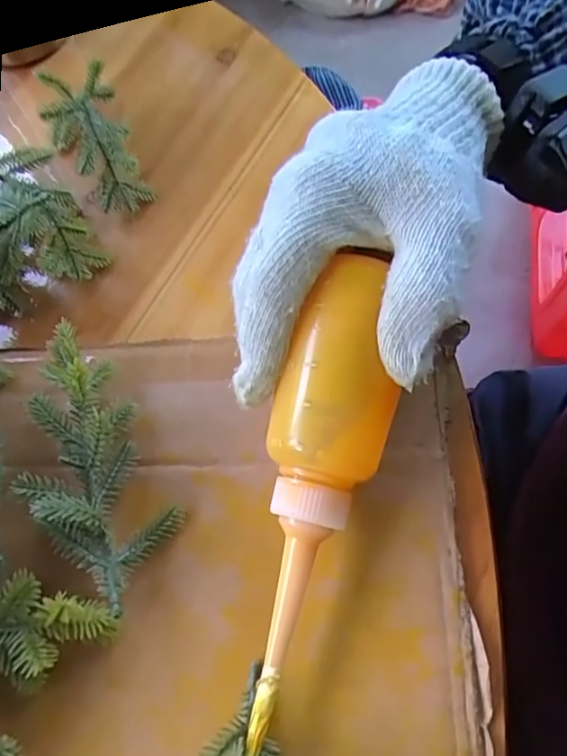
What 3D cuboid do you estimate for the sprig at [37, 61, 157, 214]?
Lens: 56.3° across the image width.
[{"bbox_3d":[-0.118,-0.150,0.327,0.042,0.032,0.107,-23,64,-3],"label":"sprig"}]

